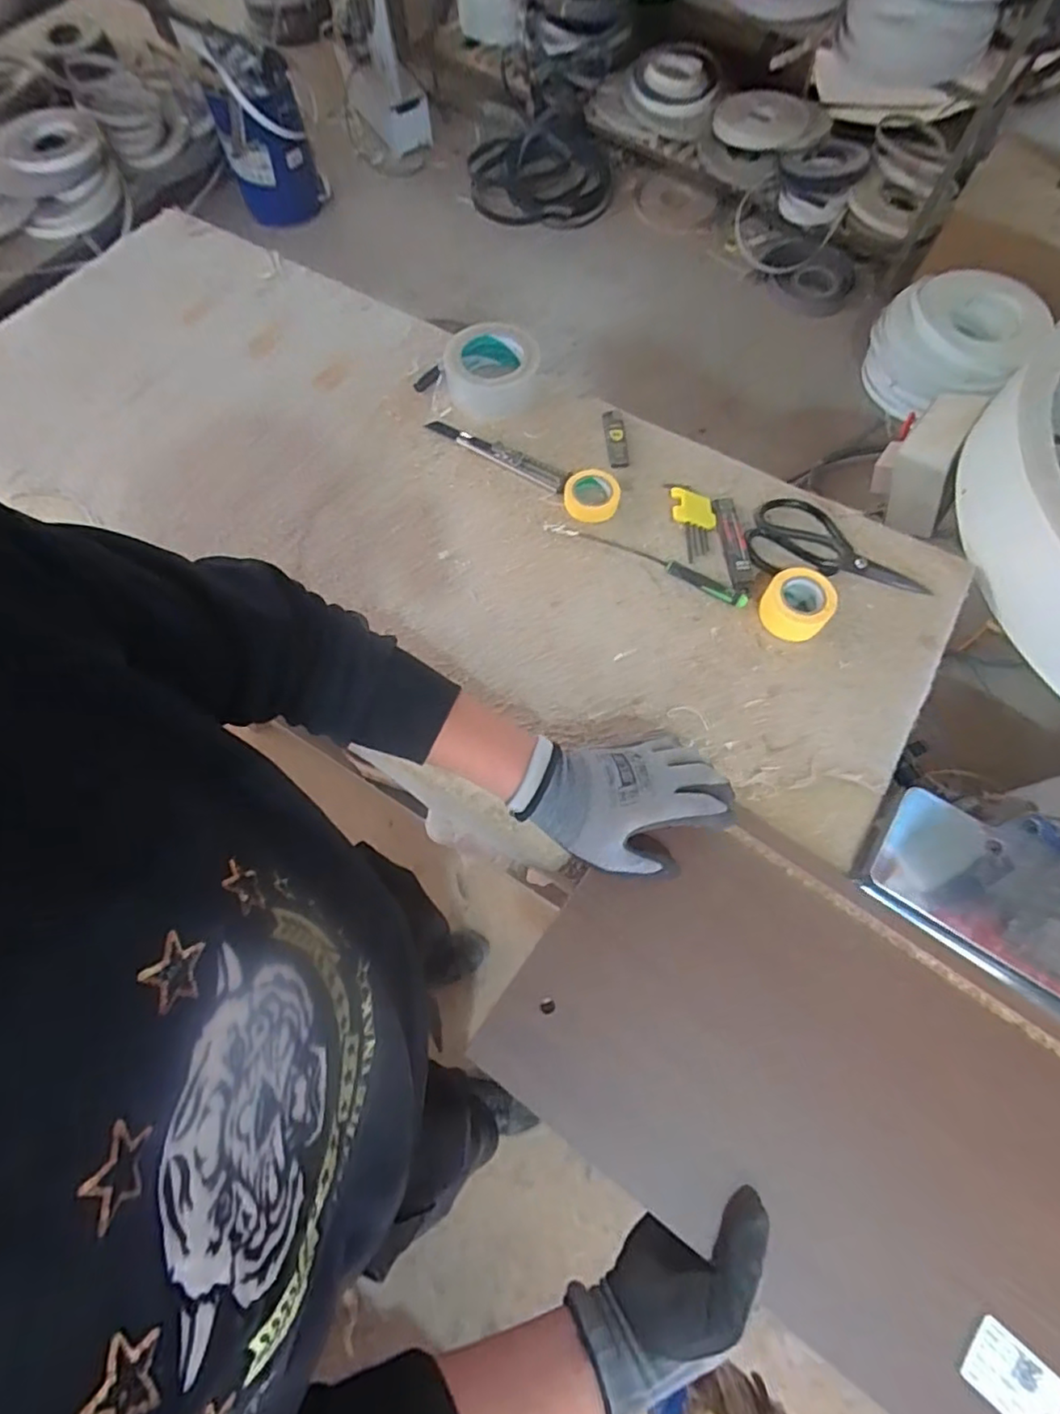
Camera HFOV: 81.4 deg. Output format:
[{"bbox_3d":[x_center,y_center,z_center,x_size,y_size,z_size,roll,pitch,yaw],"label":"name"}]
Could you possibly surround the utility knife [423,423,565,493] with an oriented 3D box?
[{"bbox_3d":[-0.039,-0.304,0.730,0.191,0.009,0.032,29,72,10],"label":"utility knife"}]

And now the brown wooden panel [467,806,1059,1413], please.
[{"bbox_3d":[0.252,0.298,0.451,0.531,0.024,0.286,34,71,13],"label":"brown wooden panel"}]

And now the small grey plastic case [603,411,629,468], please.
[{"bbox_3d":[0.103,-0.320,0.735,0.023,0.006,0.077,-7,80,-4],"label":"small grey plastic case"}]

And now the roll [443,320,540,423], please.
[{"bbox_3d":[-0.046,-0.408,0.758,0.119,0.056,0.118,0,70,0],"label":"roll"}]

